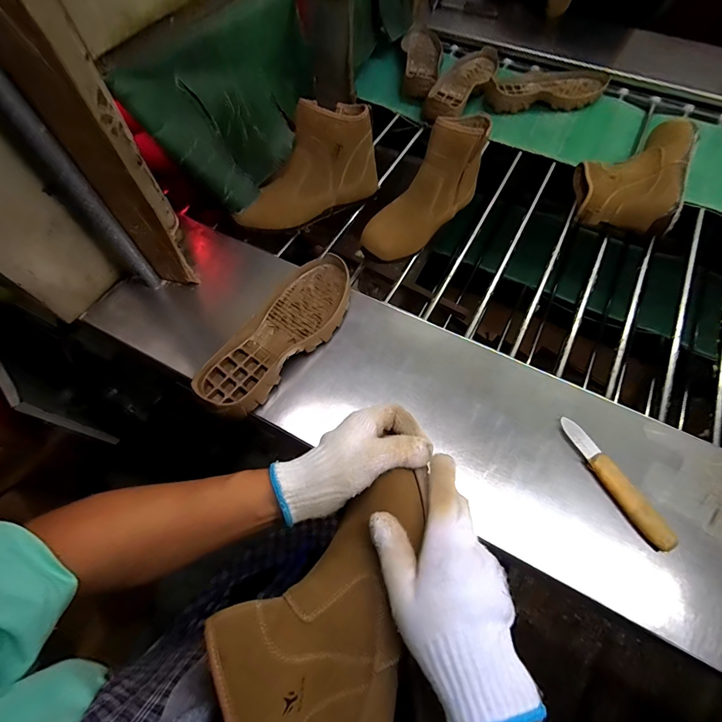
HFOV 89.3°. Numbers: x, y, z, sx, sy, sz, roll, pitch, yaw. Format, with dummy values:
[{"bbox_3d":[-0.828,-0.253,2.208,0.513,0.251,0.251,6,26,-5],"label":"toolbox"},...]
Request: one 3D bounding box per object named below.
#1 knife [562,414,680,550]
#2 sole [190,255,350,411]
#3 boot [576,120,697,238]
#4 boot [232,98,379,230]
[{"bbox_3d":[0.293,0.139,0.426,0.024,0.023,0.162,-26,67,-12],"label":"knife"},{"bbox_3d":[-0.102,-0.044,0.505,0.106,0.037,0.267,26,67,12],"label":"sole"},{"bbox_3d":[0.486,-0.348,0.662,0.157,0.087,0.240,19,66,9],"label":"boot"},{"bbox_3d":[-0.094,-0.323,0.609,0.249,0.132,0.095,-25,67,-12],"label":"boot"}]

